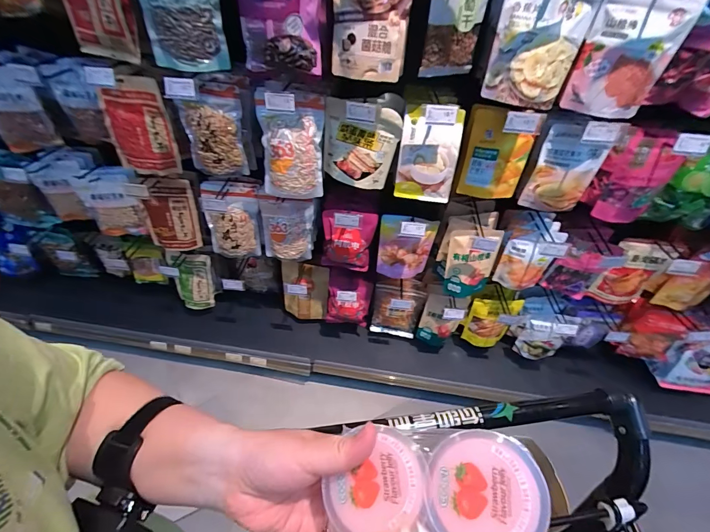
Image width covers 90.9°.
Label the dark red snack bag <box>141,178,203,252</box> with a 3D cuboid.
[{"bbox_3d":[-0.665,-0.177,1.251,0.187,0.284,0.046,2,44,-3],"label":"dark red snack bag"}]

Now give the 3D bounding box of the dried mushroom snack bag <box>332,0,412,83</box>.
[{"bbox_3d":[0.035,-0.507,0.718,0.160,0.230,0.077,2,36,0],"label":"dried mushroom snack bag"}]

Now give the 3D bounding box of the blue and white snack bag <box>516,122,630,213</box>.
[{"bbox_3d":[0.561,-0.259,0.919,0.165,0.268,0.024,5,42,-1],"label":"blue and white snack bag"}]

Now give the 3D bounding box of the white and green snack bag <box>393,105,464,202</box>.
[{"bbox_3d":[0.189,-0.283,0.907,0.145,0.211,0.082,10,44,5],"label":"white and green snack bag"}]

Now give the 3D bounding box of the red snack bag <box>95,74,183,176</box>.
[{"bbox_3d":[-0.628,-0.394,1.015,0.206,0.280,0.044,9,39,7],"label":"red snack bag"}]

